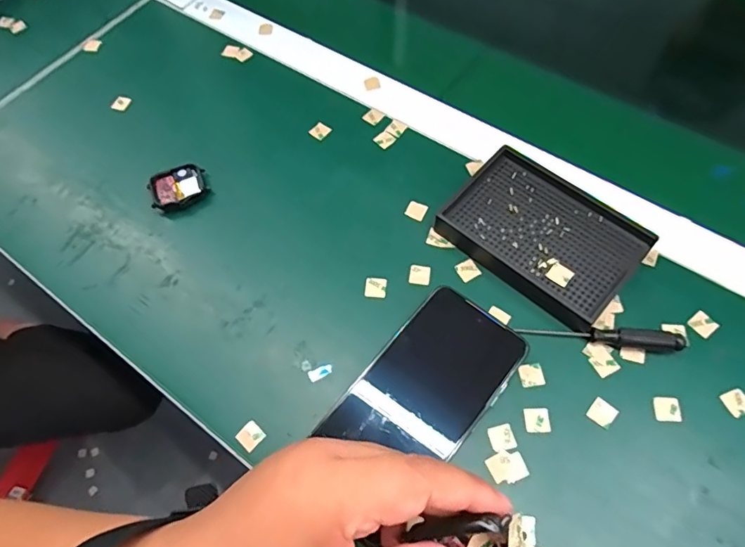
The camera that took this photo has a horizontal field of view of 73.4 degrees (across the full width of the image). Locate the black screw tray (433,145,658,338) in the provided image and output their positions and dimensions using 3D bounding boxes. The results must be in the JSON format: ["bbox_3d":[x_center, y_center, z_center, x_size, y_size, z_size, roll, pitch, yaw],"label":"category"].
[{"bbox_3d":[0.131,-0.032,0.383,0.136,0.020,0.096,40,72,21],"label":"black screw tray"}]

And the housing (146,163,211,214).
[{"bbox_3d":[-0.166,-0.072,0.429,0.047,0.014,0.037,-23,64,-8],"label":"housing"}]

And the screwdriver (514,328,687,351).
[{"bbox_3d":[0.156,0.043,0.346,0.105,0.015,0.012,5,63,6],"label":"screwdriver"}]

